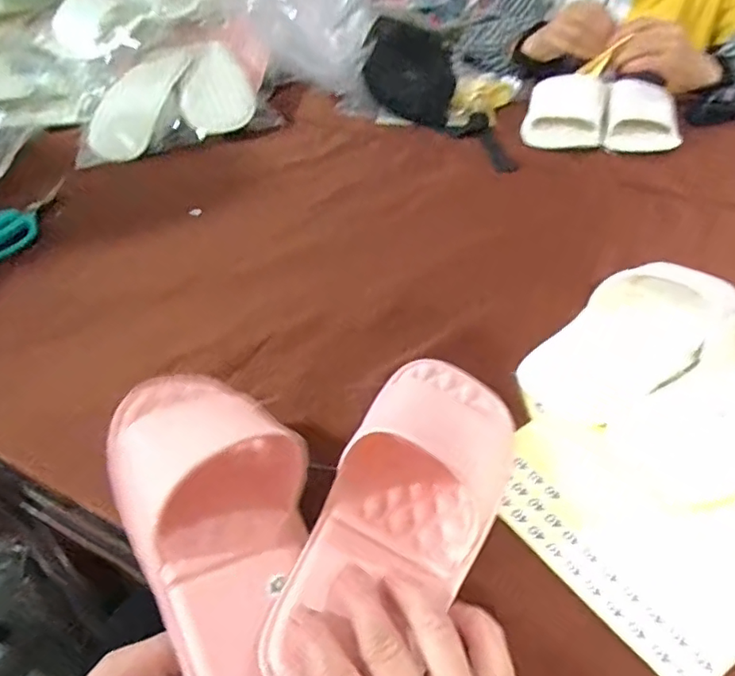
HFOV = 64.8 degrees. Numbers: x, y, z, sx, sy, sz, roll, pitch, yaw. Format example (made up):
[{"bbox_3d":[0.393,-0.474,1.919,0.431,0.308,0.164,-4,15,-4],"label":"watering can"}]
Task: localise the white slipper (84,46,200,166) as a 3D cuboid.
[{"bbox_3d":[-0.297,-0.313,0.758,0.078,0.037,0.221,11,60,10],"label":"white slipper"}]

